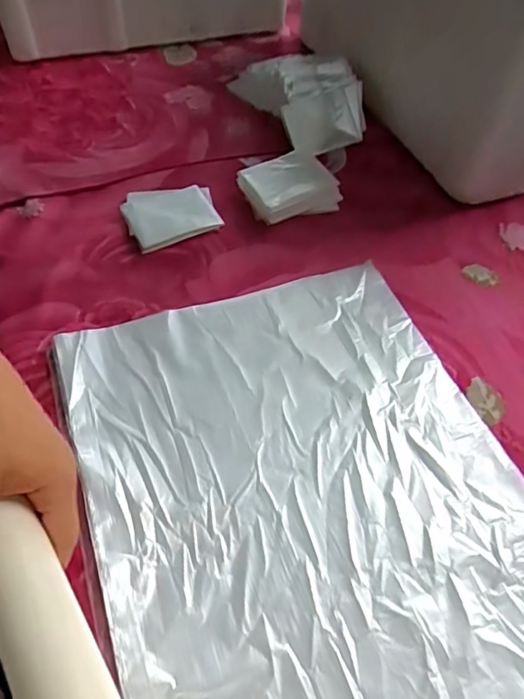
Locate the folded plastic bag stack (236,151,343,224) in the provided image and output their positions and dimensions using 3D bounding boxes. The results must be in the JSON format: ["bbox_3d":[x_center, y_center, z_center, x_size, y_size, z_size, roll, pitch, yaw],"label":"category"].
[{"bbox_3d":[0.027,-0.165,0.550,0.085,0.037,0.068,-22,57,-18],"label":"folded plastic bag stack"}]

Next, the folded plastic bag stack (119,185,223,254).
[{"bbox_3d":[-0.091,-0.136,0.534,0.089,0.019,0.073,-16,55,-15],"label":"folded plastic bag stack"}]

